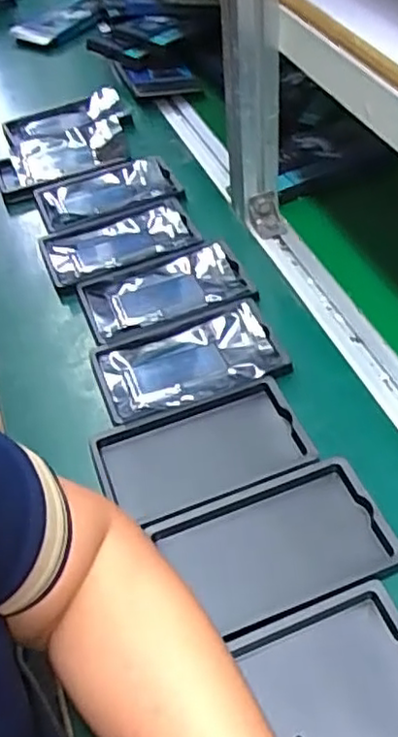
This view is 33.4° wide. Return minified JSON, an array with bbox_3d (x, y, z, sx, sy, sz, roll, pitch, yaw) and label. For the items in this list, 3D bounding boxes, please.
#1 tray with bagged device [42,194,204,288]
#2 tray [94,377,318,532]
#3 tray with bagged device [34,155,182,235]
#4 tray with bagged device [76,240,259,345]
[{"bbox_3d":[-0.085,-0.135,0.711,0.158,0.012,0.095,-19,49,-10],"label":"tray with bagged device"},{"bbox_3d":[0.003,0.070,0.524,0.159,0.022,0.092,-18,49,-10],"label":"tray"},{"bbox_3d":[-0.109,-0.206,0.775,0.154,0.017,0.103,-19,49,-10],"label":"tray with bagged device"},{"bbox_3d":[-0.033,-0.076,0.653,0.158,0.012,0.098,-18,49,-9],"label":"tray with bagged device"}]

